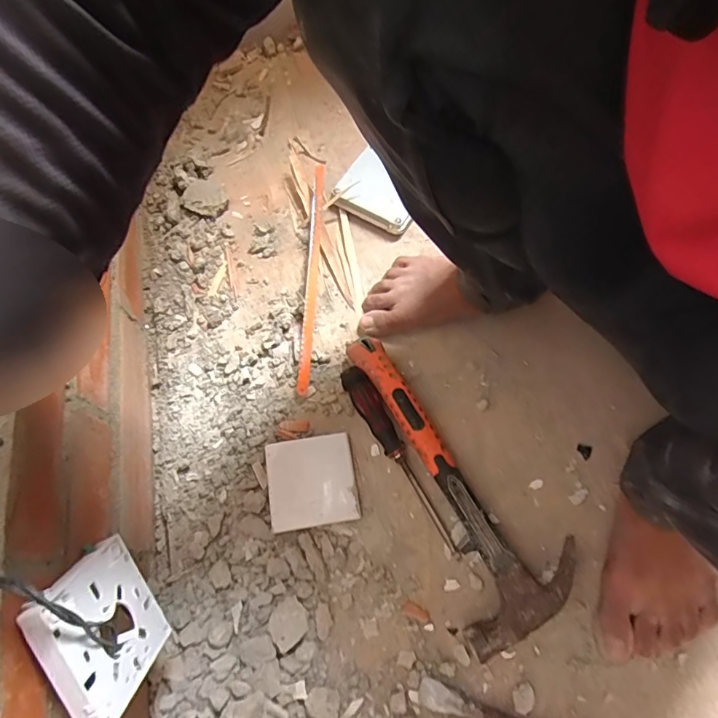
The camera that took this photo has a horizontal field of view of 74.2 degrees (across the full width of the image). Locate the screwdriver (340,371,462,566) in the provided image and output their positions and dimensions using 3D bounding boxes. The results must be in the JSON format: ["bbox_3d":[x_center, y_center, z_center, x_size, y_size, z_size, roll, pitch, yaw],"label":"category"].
[{"bbox_3d":[0.042,0.097,0.475,0.029,0.025,0.205,-28,70,-12],"label":"screwdriver"}]

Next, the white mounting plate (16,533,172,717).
[{"bbox_3d":[-0.166,0.174,0.311,0.014,0.088,0.087,-26,97,8],"label":"white mounting plate"}]

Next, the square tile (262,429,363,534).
[{"bbox_3d":[-0.047,0.120,0.470,0.083,0.014,0.085,-9,67,-4],"label":"square tile"}]

